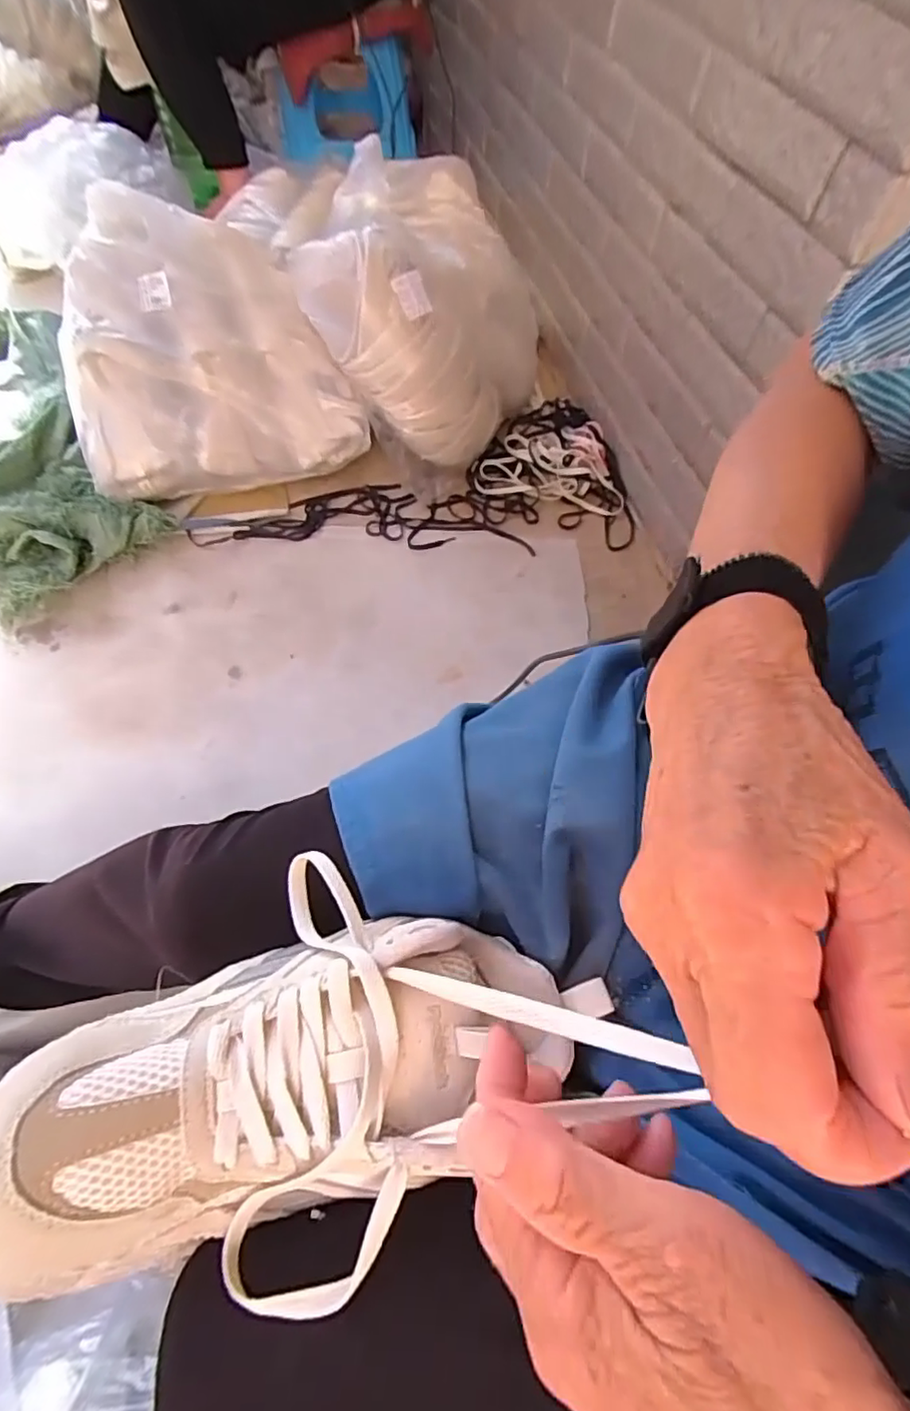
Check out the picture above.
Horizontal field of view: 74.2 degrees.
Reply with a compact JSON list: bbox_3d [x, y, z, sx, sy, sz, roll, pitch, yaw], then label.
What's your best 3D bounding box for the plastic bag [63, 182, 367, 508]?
[{"bbox_3d":[-0.369,-0.520,0.901,0.397,0.260,0.329,-14,62,-12],"label":"plastic bag"}]

